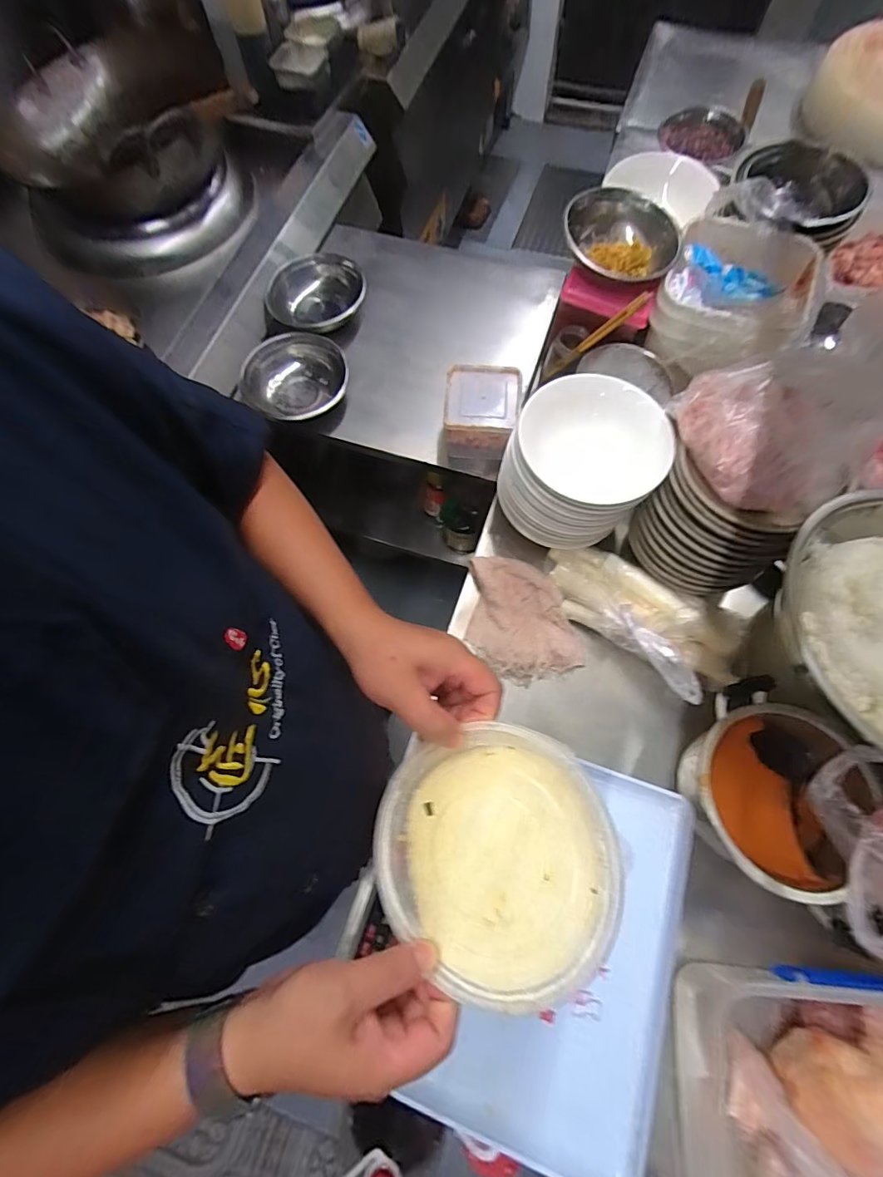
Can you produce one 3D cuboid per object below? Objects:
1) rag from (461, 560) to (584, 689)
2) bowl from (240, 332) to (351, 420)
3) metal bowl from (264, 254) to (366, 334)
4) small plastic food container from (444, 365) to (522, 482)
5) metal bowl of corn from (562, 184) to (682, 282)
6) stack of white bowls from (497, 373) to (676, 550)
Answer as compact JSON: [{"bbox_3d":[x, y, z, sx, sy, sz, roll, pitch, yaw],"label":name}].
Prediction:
[{"bbox_3d":[0.114,0.043,0.723,0.141,0.035,0.208,-26,71,-7],"label":"rag"},{"bbox_3d":[-0.240,-0.347,0.817,0.161,0.067,0.172,-1,70,1],"label":"bowl"},{"bbox_3d":[-0.228,-0.535,0.894,0.177,0.067,0.168,-6,70,-1],"label":"metal bowl"},{"bbox_3d":[0.062,-0.273,0.774,0.116,0.100,0.135,9,71,5],"label":"small plastic food container"},{"bbox_3d":[0.275,-0.538,0.735,0.177,0.052,0.153,16,71,7],"label":"metal bowl of corn"},{"bbox_3d":[0.195,-0.175,0.677,0.192,0.137,0.201,27,73,11],"label":"stack of white bowls"}]

